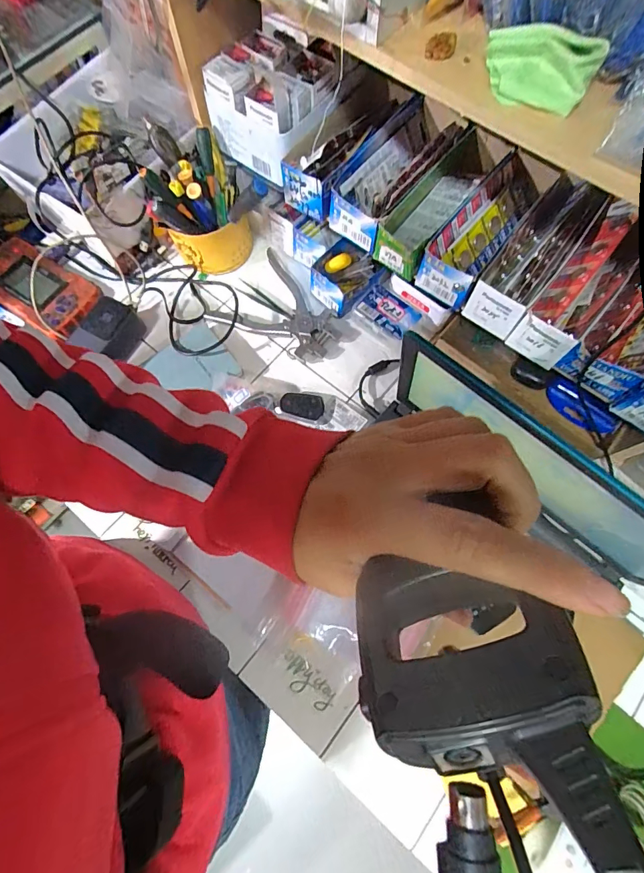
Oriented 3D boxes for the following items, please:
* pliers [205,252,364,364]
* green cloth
[{"bbox_3d":[-0.054,-0.158,0.594,0.172,0.014,0.126,43,96,-1],"label":"pliers"},{"bbox_3d":[0.161,-0.274,0.313,0.080,0.046,0.013,22,30,15],"label":"green cloth"}]

